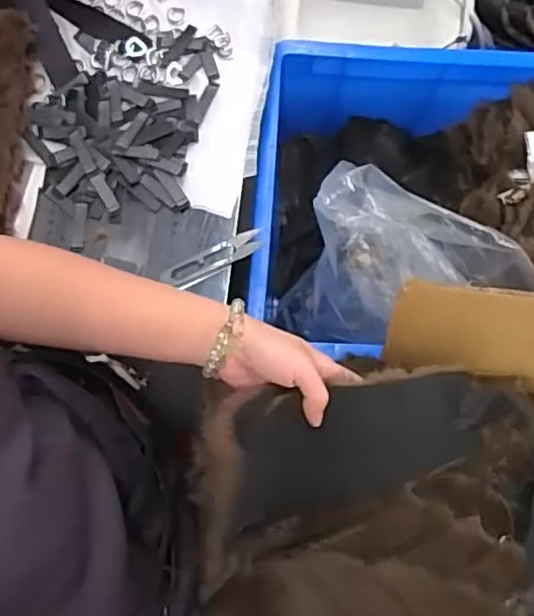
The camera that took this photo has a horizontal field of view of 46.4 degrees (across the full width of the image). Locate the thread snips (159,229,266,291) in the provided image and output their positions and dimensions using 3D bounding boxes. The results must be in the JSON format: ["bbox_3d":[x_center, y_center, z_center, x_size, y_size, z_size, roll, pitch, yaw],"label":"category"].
[{"bbox_3d":[-0.050,-0.046,0.579,0.097,0.004,0.024,-28,79,-5],"label":"thread snips"}]

